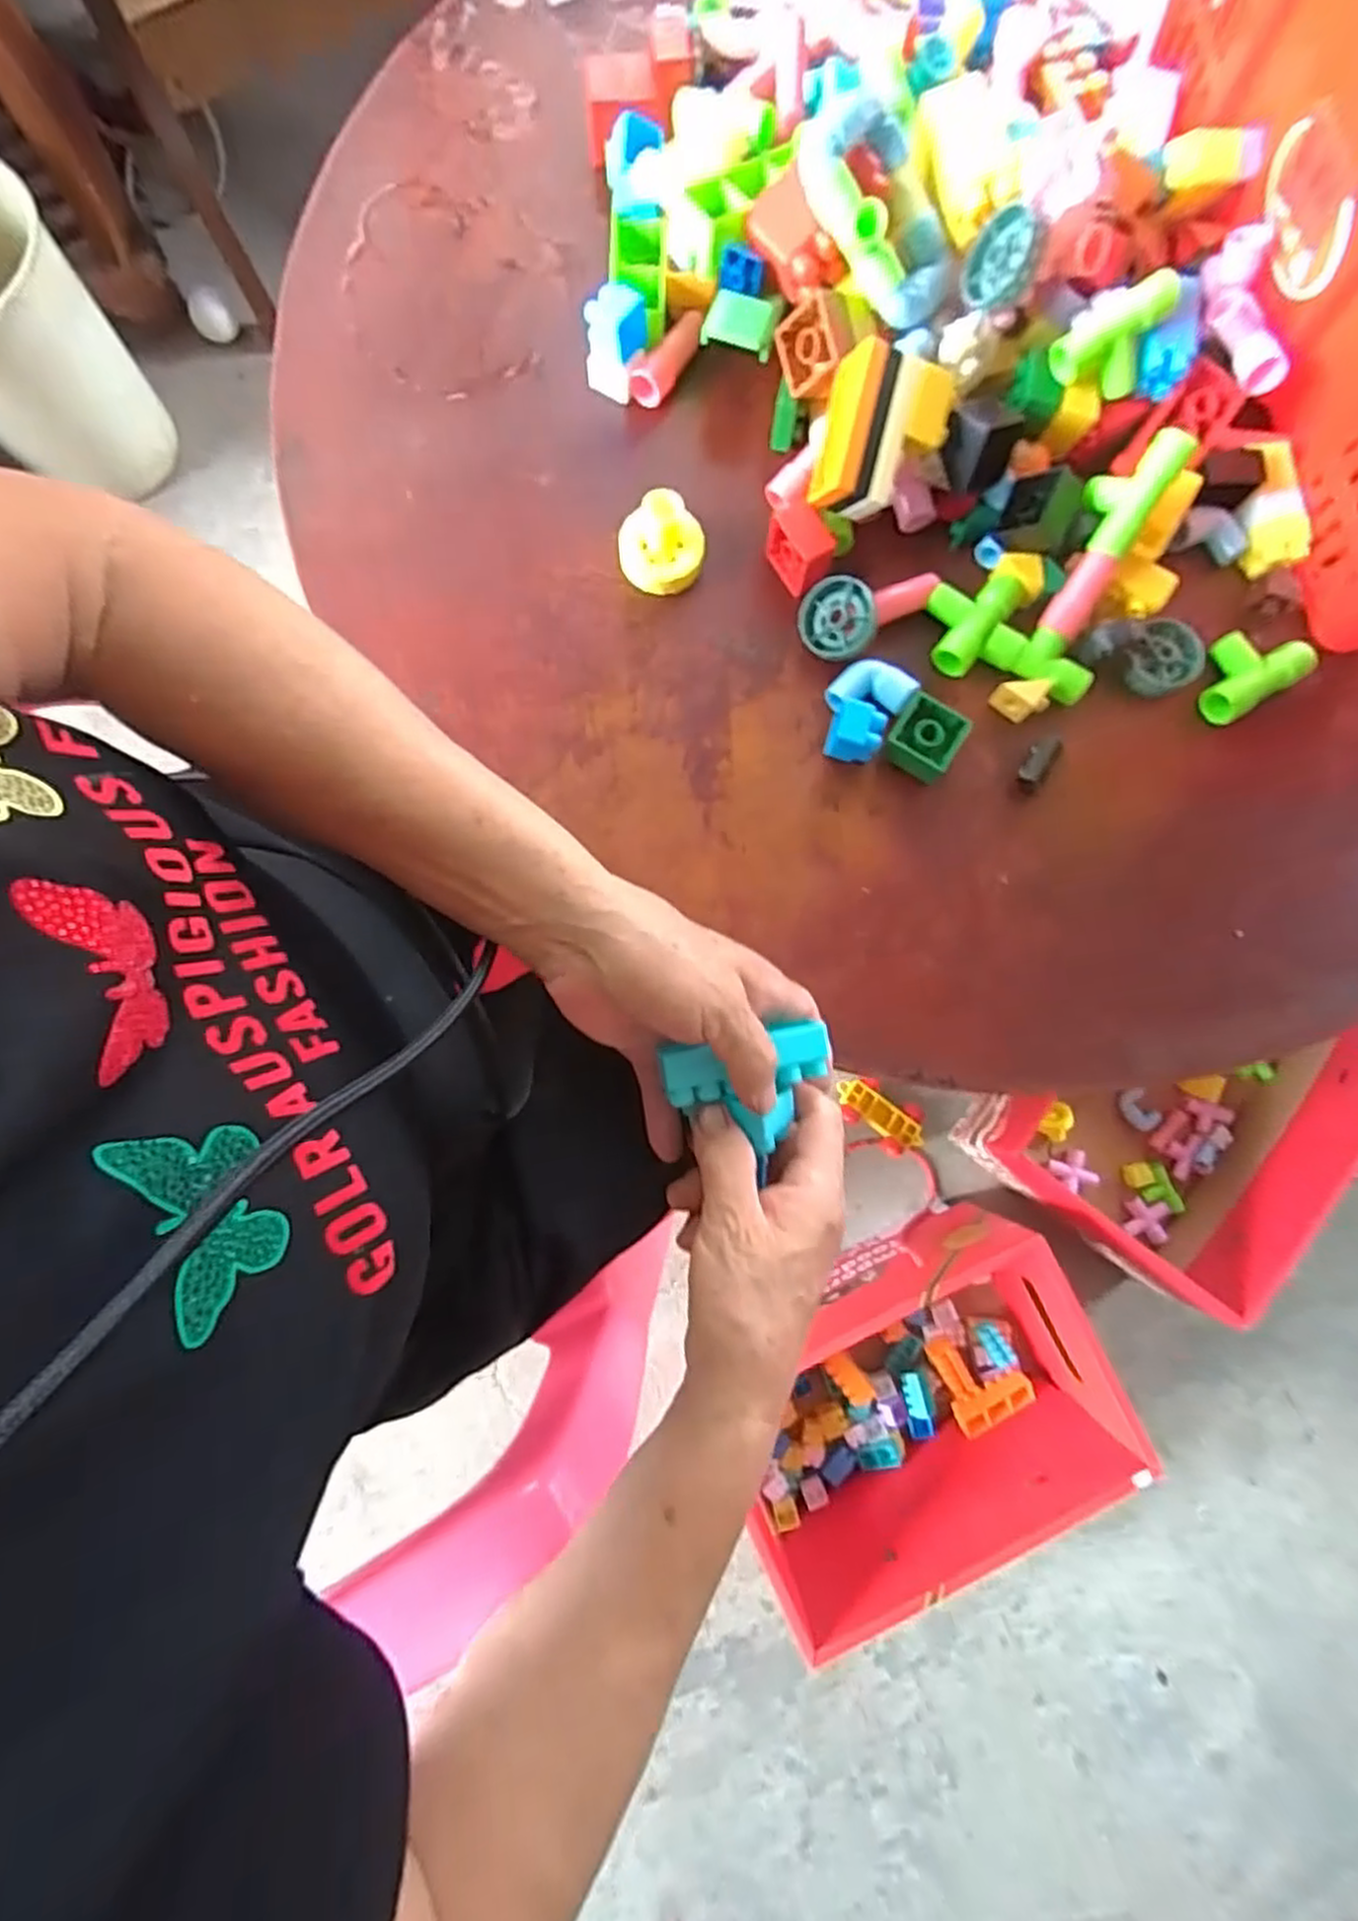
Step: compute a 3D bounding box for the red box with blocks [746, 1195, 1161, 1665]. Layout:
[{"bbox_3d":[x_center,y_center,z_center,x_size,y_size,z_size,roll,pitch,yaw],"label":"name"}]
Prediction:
[{"bbox_3d":[0.236,0.454,0.794,0.389,0.199,0.250,-24,84,-4],"label":"red box with blocks"}]

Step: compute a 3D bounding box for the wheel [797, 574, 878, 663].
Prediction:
[{"bbox_3d":[0.084,-0.181,0.400,0.040,0.007,0.040,5,108,16],"label":"wheel"}]

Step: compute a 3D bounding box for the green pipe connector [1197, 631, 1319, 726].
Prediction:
[{"bbox_3d":[0.309,-0.159,0.413,0.061,0.021,0.041,-31,84,-4],"label":"green pipe connector"}]

